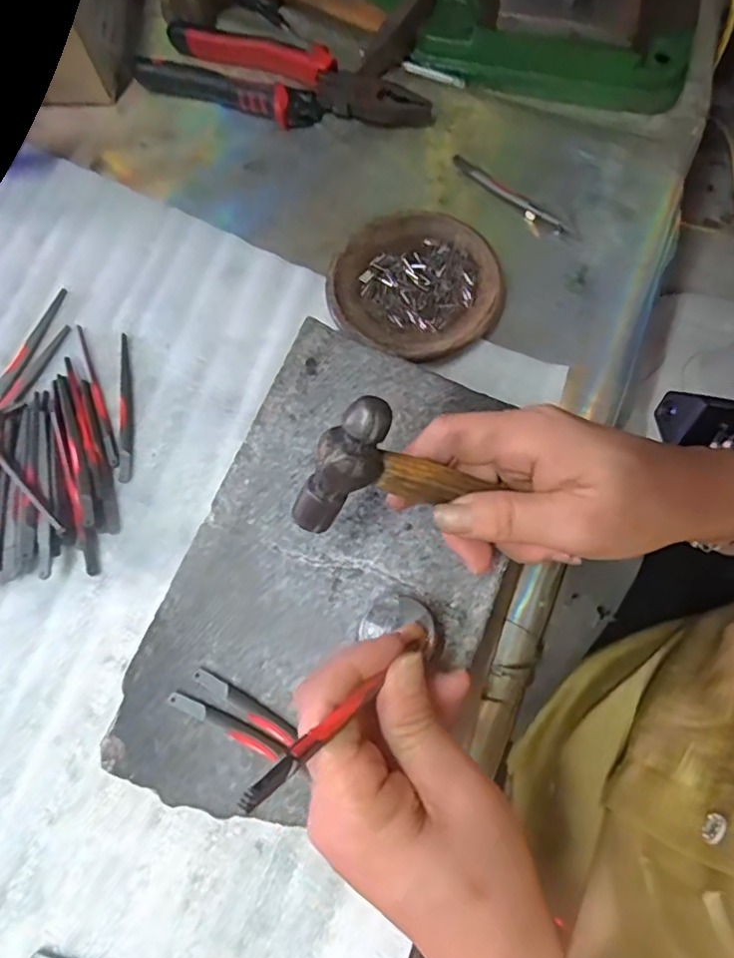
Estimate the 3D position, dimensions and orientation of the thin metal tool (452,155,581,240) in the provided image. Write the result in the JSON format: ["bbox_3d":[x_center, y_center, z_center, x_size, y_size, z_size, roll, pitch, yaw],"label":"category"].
[{"bbox_3d":[0.105,-0.204,0.412,0.108,0.005,0.012,40,79,12],"label":"thin metal tool"}]

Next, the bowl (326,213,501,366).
[{"bbox_3d":[0.034,-0.128,0.385,0.109,0.020,0.109,0,74,1],"label":"bowl"}]

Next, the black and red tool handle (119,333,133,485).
[{"bbox_3d":[-0.157,-0.048,0.369,0.007,0.004,0.103,-7,73,-1],"label":"black and red tool handle"}]

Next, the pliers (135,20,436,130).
[{"bbox_3d":[-0.061,-0.298,0.433,0.217,0.027,0.058,19,75,7],"label":"pliers"}]

